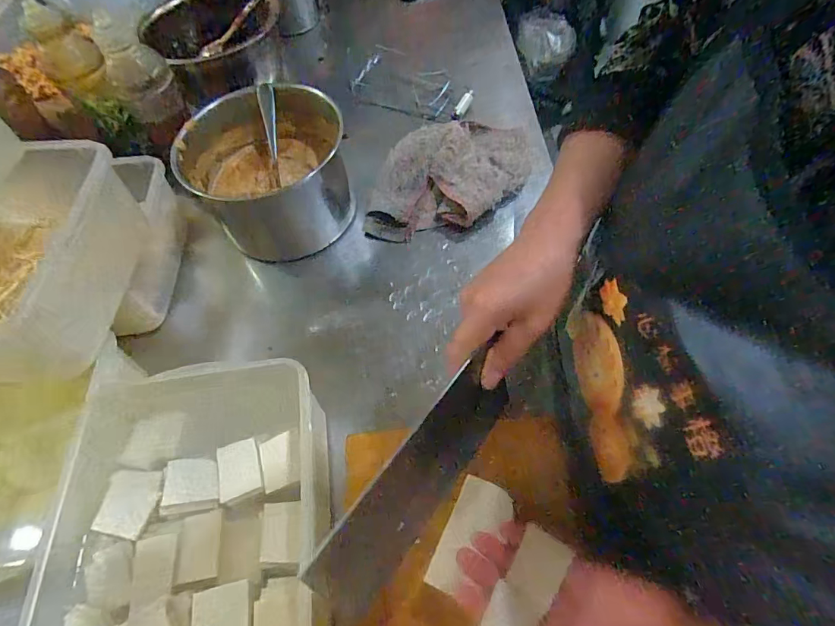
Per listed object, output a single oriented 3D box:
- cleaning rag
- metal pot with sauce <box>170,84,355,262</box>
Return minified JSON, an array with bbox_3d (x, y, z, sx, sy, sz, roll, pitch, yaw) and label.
[{"bbox_3d":[0.044,-0.189,0.584,0.209,0.051,0.204,2,60,5],"label":"cleaning rag"},{"bbox_3d":[-0.186,-0.174,0.555,0.188,0.119,0.182,-2,59,3],"label":"metal pot with sauce"}]

